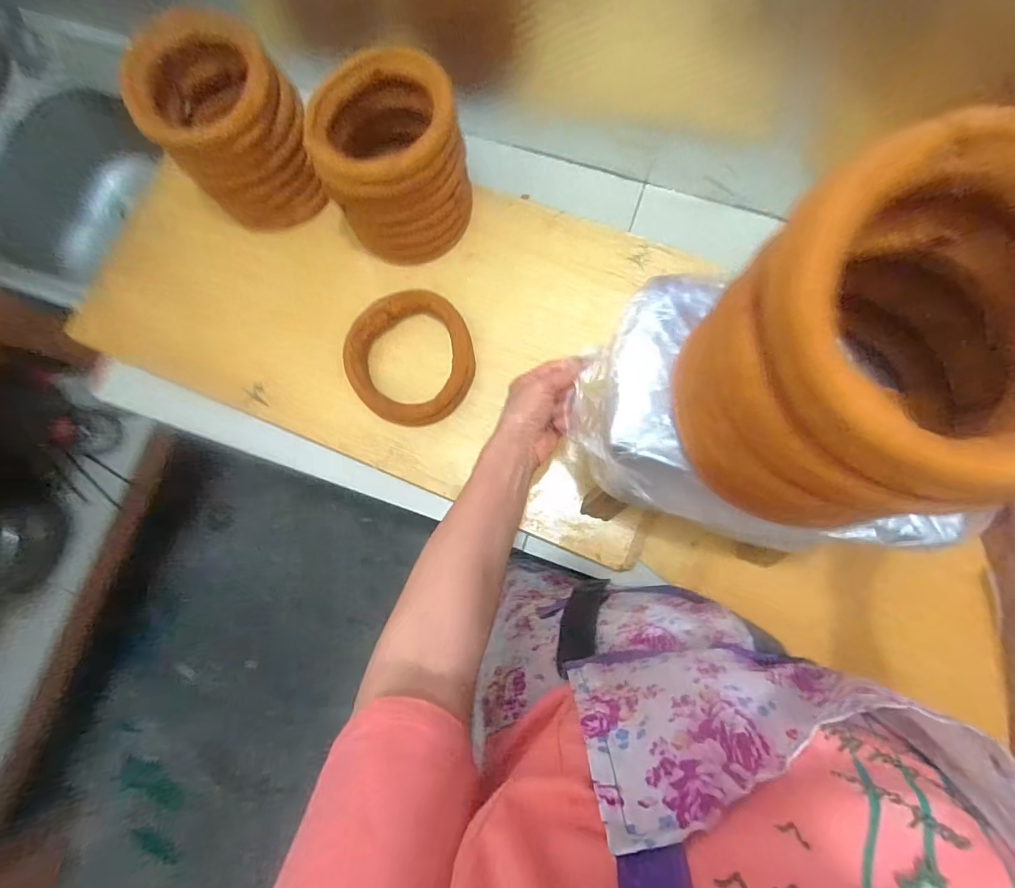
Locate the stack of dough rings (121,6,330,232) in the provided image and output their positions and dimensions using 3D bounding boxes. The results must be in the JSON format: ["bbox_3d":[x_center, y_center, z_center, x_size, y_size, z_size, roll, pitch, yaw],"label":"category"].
[{"bbox_3d":[-0.321,-0.371,0.563,0.162,0.145,0.143,-31,82,-2],"label":"stack of dough rings"}]

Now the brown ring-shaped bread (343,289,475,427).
[{"bbox_3d":[-0.120,-0.105,0.597,0.151,0.028,0.161,0,82,3],"label":"brown ring-shaped bread"}]

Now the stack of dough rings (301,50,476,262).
[{"bbox_3d":[-0.127,-0.327,0.568,0.155,0.142,0.165,-1,82,3],"label":"stack of dough rings"}]

